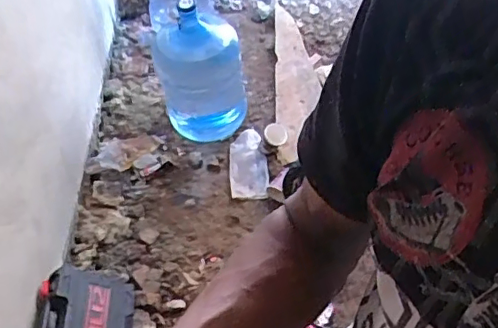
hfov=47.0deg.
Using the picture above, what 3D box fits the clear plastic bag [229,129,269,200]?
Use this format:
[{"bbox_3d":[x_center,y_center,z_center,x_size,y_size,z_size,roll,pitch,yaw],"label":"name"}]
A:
[{"bbox_3d":[-0.007,-0.016,1.838,0.117,0.077,0.270,-7,51,-1],"label":"clear plastic bag"}]

